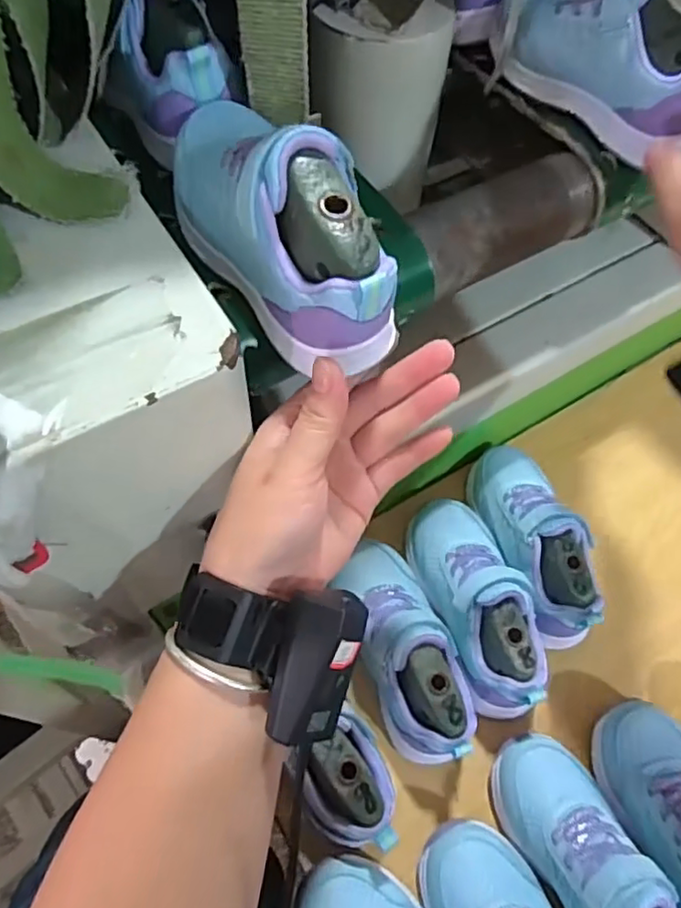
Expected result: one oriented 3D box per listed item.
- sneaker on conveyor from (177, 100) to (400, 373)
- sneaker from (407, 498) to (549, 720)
[{"bbox_3d":[-0.034,-0.118,0.311,0.063,0.090,0.160,-33,68,-18],"label":"sneaker on conveyor"},{"bbox_3d":[0.104,0.111,0.484,0.066,0.092,0.168,-14,51,-10],"label":"sneaker"}]

